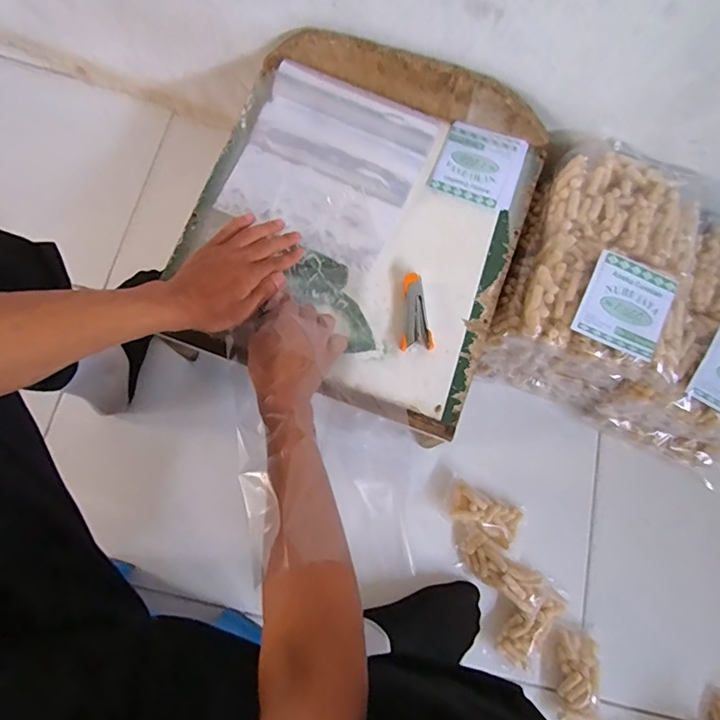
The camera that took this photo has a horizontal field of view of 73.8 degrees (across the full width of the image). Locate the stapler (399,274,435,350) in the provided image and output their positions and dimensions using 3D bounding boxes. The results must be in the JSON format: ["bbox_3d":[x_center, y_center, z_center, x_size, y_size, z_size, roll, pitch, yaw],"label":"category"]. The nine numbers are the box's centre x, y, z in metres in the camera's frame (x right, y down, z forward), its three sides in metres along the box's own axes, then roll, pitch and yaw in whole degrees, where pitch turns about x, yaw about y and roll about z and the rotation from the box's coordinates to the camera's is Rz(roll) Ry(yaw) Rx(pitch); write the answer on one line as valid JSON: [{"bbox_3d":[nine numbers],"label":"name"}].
[{"bbox_3d":[0.066,-0.057,0.565,0.037,0.022,0.086,-1,75,-2],"label":"stapler"}]

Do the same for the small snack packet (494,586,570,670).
[{"bbox_3d":[0.226,0.340,0.620,0.050,0.022,0.113,42,78,9],"label":"small snack packet"}]

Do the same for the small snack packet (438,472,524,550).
[{"bbox_3d":[0.169,0.209,0.659,0.108,0.020,0.058,26,76,5],"label":"small snack packet"}]

